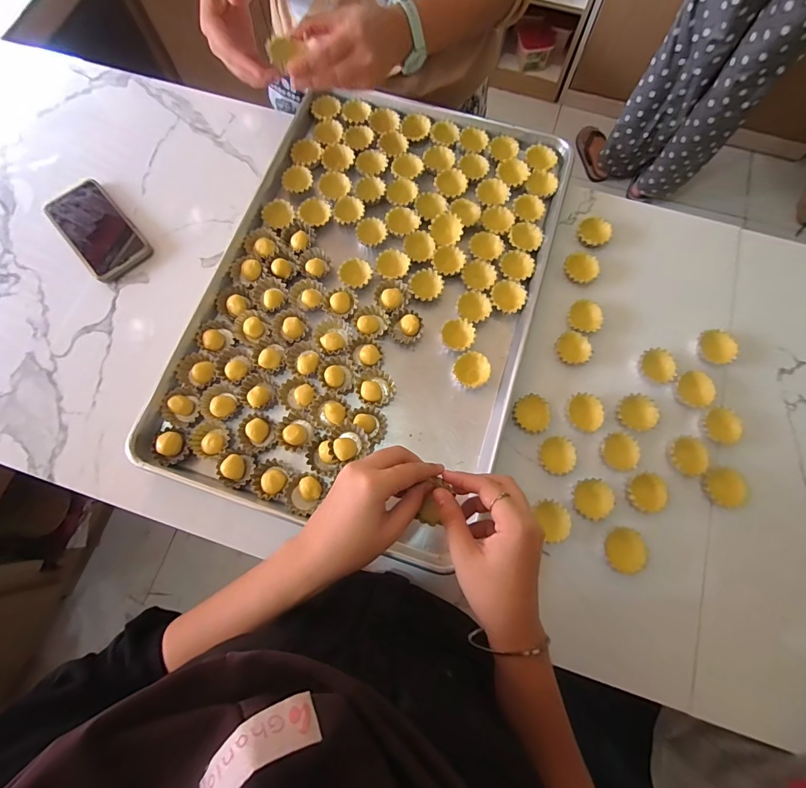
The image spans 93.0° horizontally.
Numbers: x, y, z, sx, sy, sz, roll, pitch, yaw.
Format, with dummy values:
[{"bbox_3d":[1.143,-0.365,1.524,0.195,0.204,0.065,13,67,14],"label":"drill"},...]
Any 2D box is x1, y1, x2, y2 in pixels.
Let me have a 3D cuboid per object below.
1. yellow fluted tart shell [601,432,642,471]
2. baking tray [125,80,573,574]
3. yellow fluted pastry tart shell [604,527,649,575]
[{"bbox_3d":[0.252,0.067,0.445,0.035,0.017,0.042,-24,77,-6],"label":"yellow fluted tart shell"},{"bbox_3d":[-0.036,-0.139,0.501,0.401,0.033,0.593,18,76,5],"label":"baking tray"},{"bbox_3d":[0.242,0.170,0.414,0.039,0.012,0.046,19,76,5],"label":"yellow fluted pastry tart shell"}]

